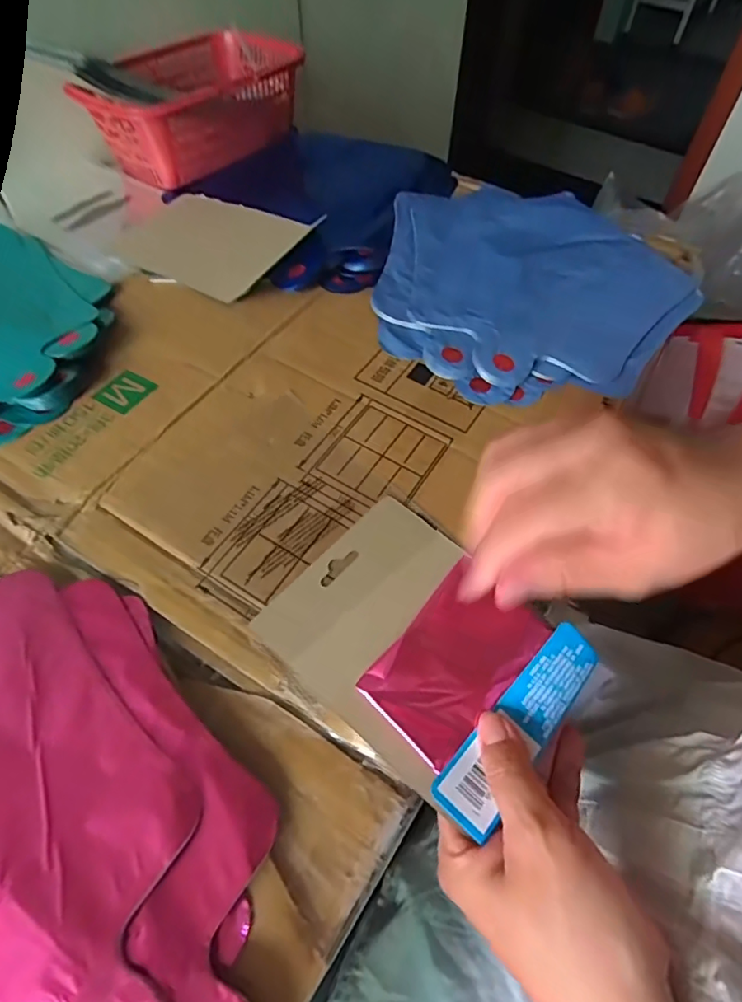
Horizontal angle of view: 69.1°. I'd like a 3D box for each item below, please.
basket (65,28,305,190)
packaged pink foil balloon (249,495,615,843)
[{"bbox_3d":[-0.178,-0.410,0.545,0.202,0.064,0.163,-34,63,-21],"label":"basket"},{"bbox_3d":[0.029,0.073,0.279,0.152,0.014,0.112,37,63,22],"label":"packaged pink foil balloon"}]

